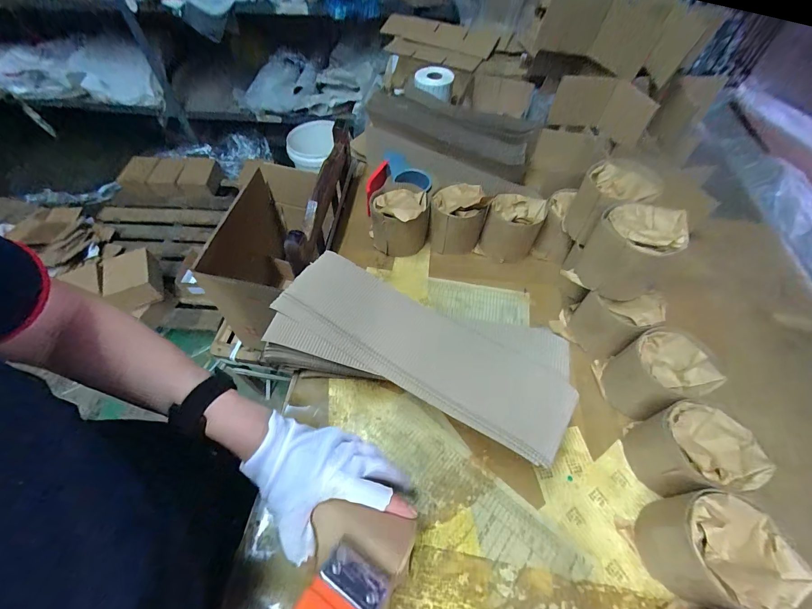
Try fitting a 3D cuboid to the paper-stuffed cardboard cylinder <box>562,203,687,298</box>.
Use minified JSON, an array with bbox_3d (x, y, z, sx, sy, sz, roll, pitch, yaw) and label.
[{"bbox_3d":[0.307,-0.073,0.477,0.097,0.121,0.101,-29,61,-18],"label":"paper-stuffed cardboard cylinder"}]

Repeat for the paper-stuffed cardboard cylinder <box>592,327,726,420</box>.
[{"bbox_3d":[0.338,0.092,0.470,0.104,0.090,0.095,0,56,0],"label":"paper-stuffed cardboard cylinder"}]

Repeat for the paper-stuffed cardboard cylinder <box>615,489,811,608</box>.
[{"bbox_3d":[0.306,0.246,0.350,0.094,0.111,0.092,0,56,0],"label":"paper-stuffed cardboard cylinder"}]

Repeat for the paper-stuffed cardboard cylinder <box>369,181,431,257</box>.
[{"bbox_3d":[-0.010,-0.164,0.653,0.108,0.103,0.111,6,56,4],"label":"paper-stuffed cardboard cylinder"}]

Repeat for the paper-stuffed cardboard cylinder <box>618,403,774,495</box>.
[{"bbox_3d":[0.333,0.173,0.409,0.095,0.102,0.091,-3,56,-2],"label":"paper-stuffed cardboard cylinder"}]

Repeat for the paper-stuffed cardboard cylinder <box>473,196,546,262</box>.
[{"bbox_3d":[0.193,-0.136,0.630,0.090,0.102,0.086,27,60,17],"label":"paper-stuffed cardboard cylinder"}]

